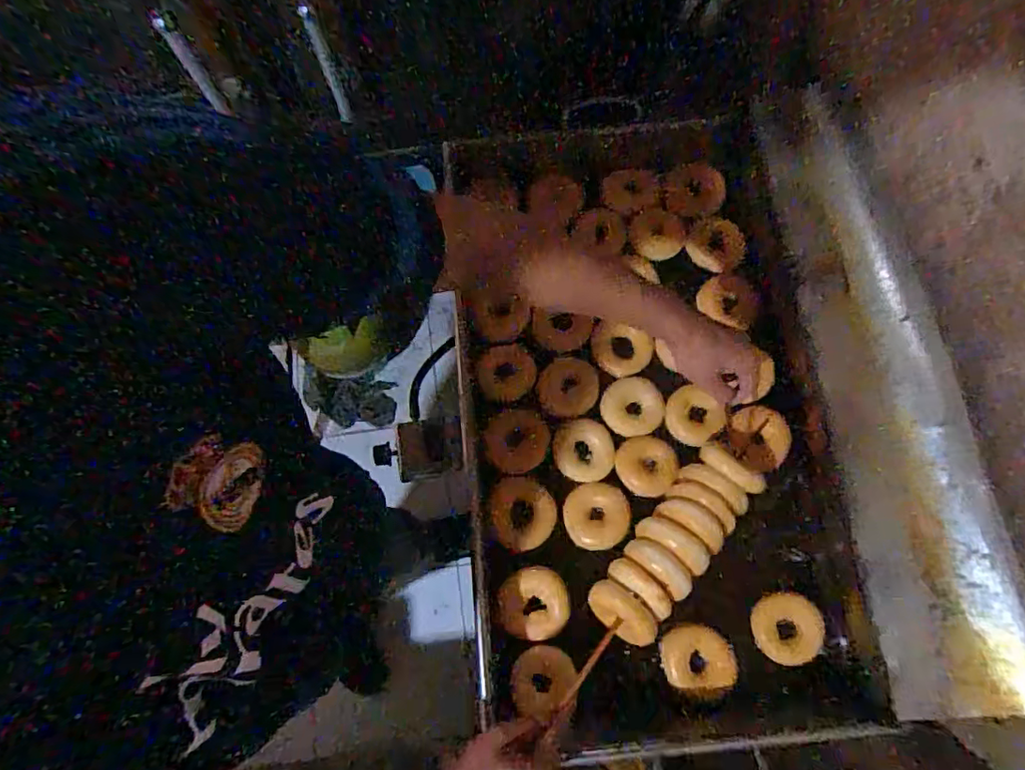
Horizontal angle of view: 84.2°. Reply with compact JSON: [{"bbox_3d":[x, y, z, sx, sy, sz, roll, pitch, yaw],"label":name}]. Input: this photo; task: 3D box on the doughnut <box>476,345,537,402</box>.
[{"bbox_3d":[-0.009,-0.016,0.831,0.084,0.030,0.074,-5,73,-2],"label":"doughnut"}]

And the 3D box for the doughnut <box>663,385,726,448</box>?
[{"bbox_3d":[0.266,0.045,0.835,0.078,0.026,0.082,0,73,-1],"label":"doughnut"}]

